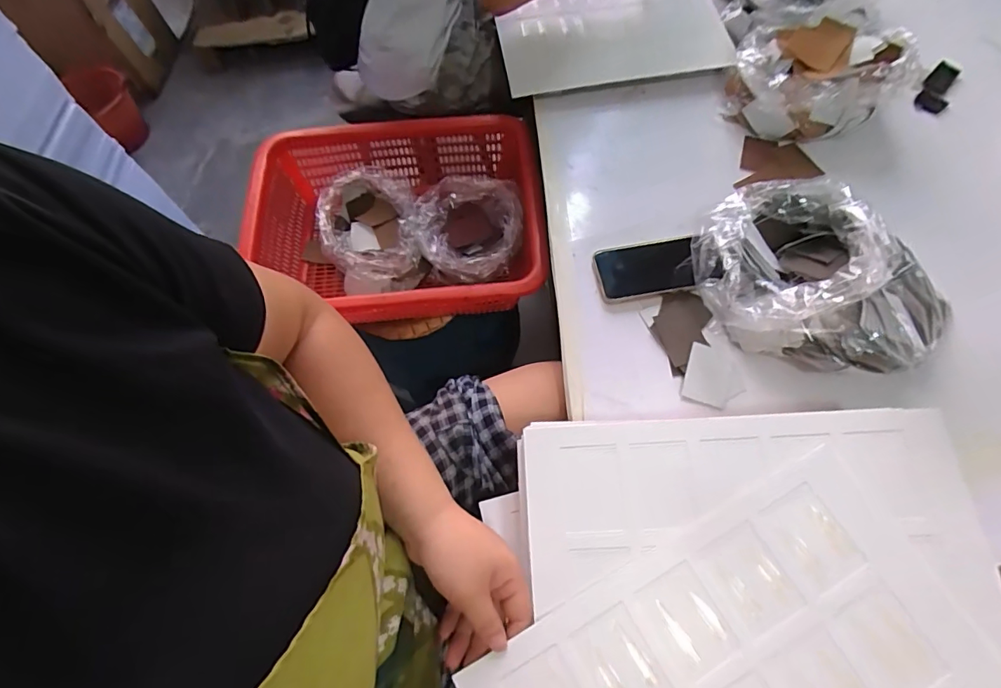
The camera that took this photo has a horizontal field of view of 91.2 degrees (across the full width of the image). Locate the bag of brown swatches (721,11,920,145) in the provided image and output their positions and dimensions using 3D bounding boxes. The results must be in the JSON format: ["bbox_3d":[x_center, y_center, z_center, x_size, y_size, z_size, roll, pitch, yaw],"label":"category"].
[{"bbox_3d":[0.438,-0.371,0.683,0.214,0.089,0.160,-15,65,-4],"label":"bag of brown swatches"}]

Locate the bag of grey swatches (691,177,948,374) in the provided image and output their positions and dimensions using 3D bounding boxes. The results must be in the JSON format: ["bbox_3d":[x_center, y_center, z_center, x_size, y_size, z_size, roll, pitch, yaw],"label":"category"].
[{"bbox_3d":[0.355,-0.077,0.537,0.270,0.112,0.206,20,68,12],"label":"bag of grey swatches"}]

